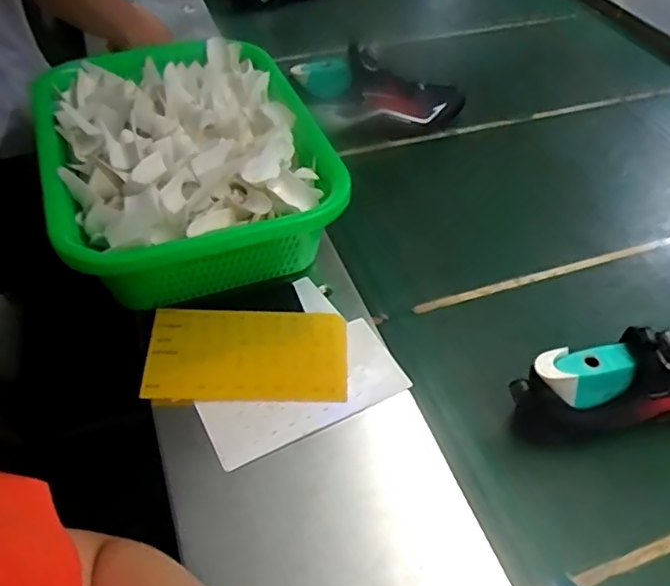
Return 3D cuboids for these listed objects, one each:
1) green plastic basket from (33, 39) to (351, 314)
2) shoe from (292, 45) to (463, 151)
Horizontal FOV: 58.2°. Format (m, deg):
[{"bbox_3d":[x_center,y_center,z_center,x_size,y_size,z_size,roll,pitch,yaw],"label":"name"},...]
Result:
[{"bbox_3d":[-0.175,-0.153,0.709,0.293,0.123,0.382,-15,51,-17],"label":"green plastic basket"},{"bbox_3d":[0.077,-0.307,0.936,0.247,0.120,0.129,-15,51,-17],"label":"shoe"}]

